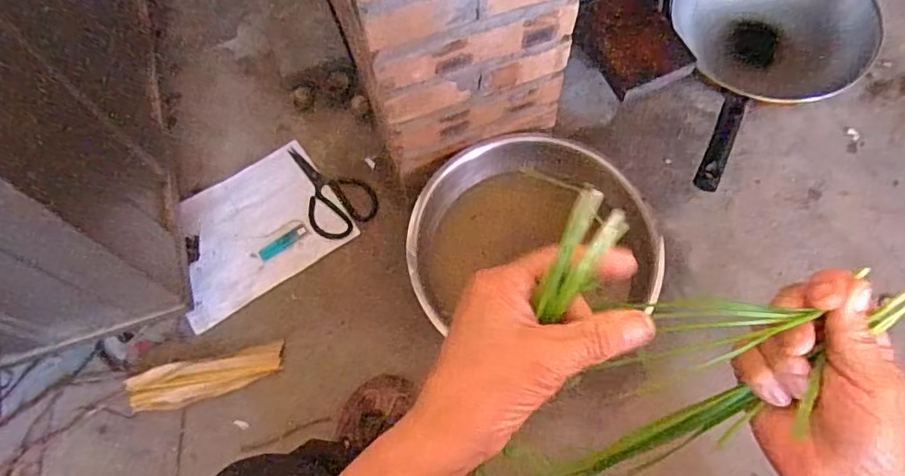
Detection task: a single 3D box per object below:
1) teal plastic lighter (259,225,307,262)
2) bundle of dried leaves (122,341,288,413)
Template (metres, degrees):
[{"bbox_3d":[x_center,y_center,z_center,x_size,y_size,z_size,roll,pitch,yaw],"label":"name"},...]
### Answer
[{"bbox_3d":[-0.251,0.006,0.856,0.076,0.005,0.020,-37,72,-14],"label":"teal plastic lighter"},{"bbox_3d":[-0.322,0.184,0.767,0.189,0.021,0.052,-13,67,-19],"label":"bundle of dried leaves"}]

